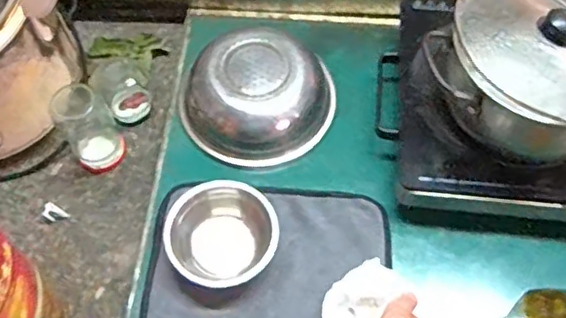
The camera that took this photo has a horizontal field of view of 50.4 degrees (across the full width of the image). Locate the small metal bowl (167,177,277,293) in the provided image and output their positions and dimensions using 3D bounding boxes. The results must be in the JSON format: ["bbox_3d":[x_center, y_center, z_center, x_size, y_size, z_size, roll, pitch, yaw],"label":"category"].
[{"bbox_3d":[-0.075,0.095,0.721,0.132,0.061,0.129,-31,65,-16],"label":"small metal bowl"}]

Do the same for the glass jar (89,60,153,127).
[{"bbox_3d":[-0.222,-0.093,0.829,0.068,0.072,0.067,0,61,0],"label":"glass jar"}]

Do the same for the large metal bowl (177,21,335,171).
[{"bbox_3d":[-0.034,-0.087,0.808,0.187,0.082,0.171,0,61,0],"label":"large metal bowl"}]

